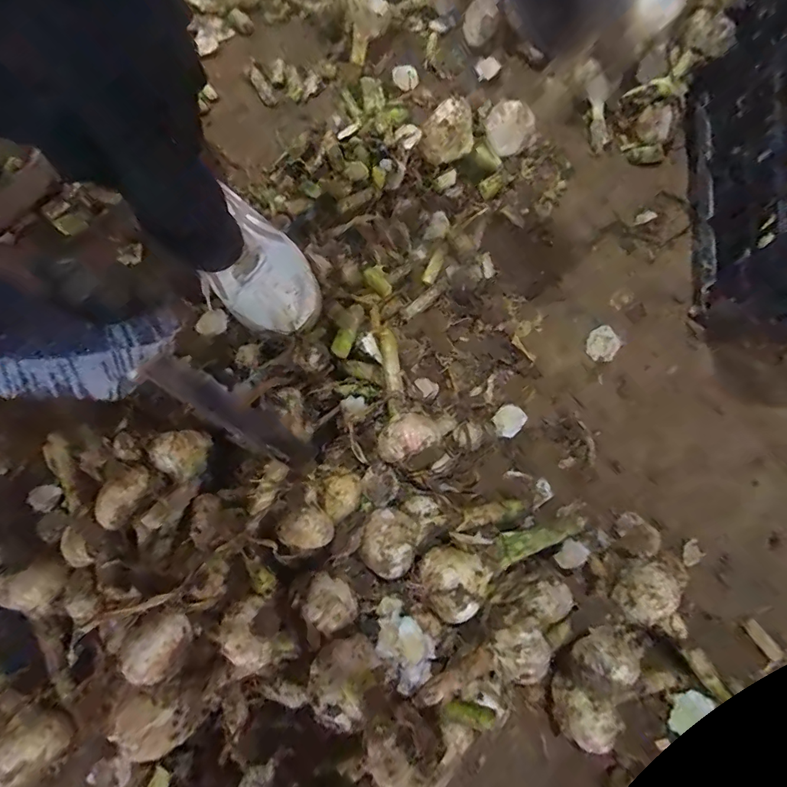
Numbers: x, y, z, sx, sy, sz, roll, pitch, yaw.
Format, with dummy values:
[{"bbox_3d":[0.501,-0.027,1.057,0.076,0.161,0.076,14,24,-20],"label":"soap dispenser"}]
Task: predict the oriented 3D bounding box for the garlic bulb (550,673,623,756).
[{"bbox_3d":[0.160,0.276,0.391,0.052,0.043,0.045,24,78,6],"label":"garlic bulb"}]

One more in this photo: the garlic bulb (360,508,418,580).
[{"bbox_3d":[-0.004,0.124,0.379,0.043,0.038,0.051,10,77,4],"label":"garlic bulb"}]

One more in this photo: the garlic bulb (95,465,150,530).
[{"bbox_3d":[-0.232,0.090,0.392,0.034,0.033,0.056,33,80,9],"label":"garlic bulb"}]

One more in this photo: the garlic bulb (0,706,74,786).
[{"bbox_3d":[-0.304,0.301,0.388,0.047,0.050,0.047,0,77,1],"label":"garlic bulb"}]

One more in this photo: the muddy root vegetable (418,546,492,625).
[{"bbox_3d":[0.046,0.151,0.366,0.052,0.036,0.051,0,77,2],"label":"muddy root vegetable"}]

